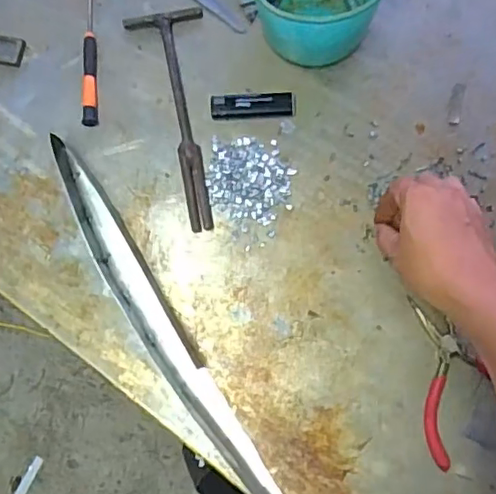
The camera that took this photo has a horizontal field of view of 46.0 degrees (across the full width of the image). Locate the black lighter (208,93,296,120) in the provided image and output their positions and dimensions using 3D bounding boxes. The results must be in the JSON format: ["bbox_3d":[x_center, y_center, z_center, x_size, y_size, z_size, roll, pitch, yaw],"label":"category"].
[{"bbox_3d":[0.006,-0.138,0.569,0.081,0.010,0.025,-4,82,3],"label":"black lighter"}]

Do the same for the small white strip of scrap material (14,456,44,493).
[{"bbox_3d":[-0.471,0.497,1.247,0.023,0.007,0.101,26,84,6],"label":"small white strip of scrap material"}]

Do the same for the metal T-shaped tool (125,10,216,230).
[{"bbox_3d":[-0.063,-0.126,0.567,0.070,0.010,0.223,-12,82,1],"label":"metal T-shaped tool"}]

